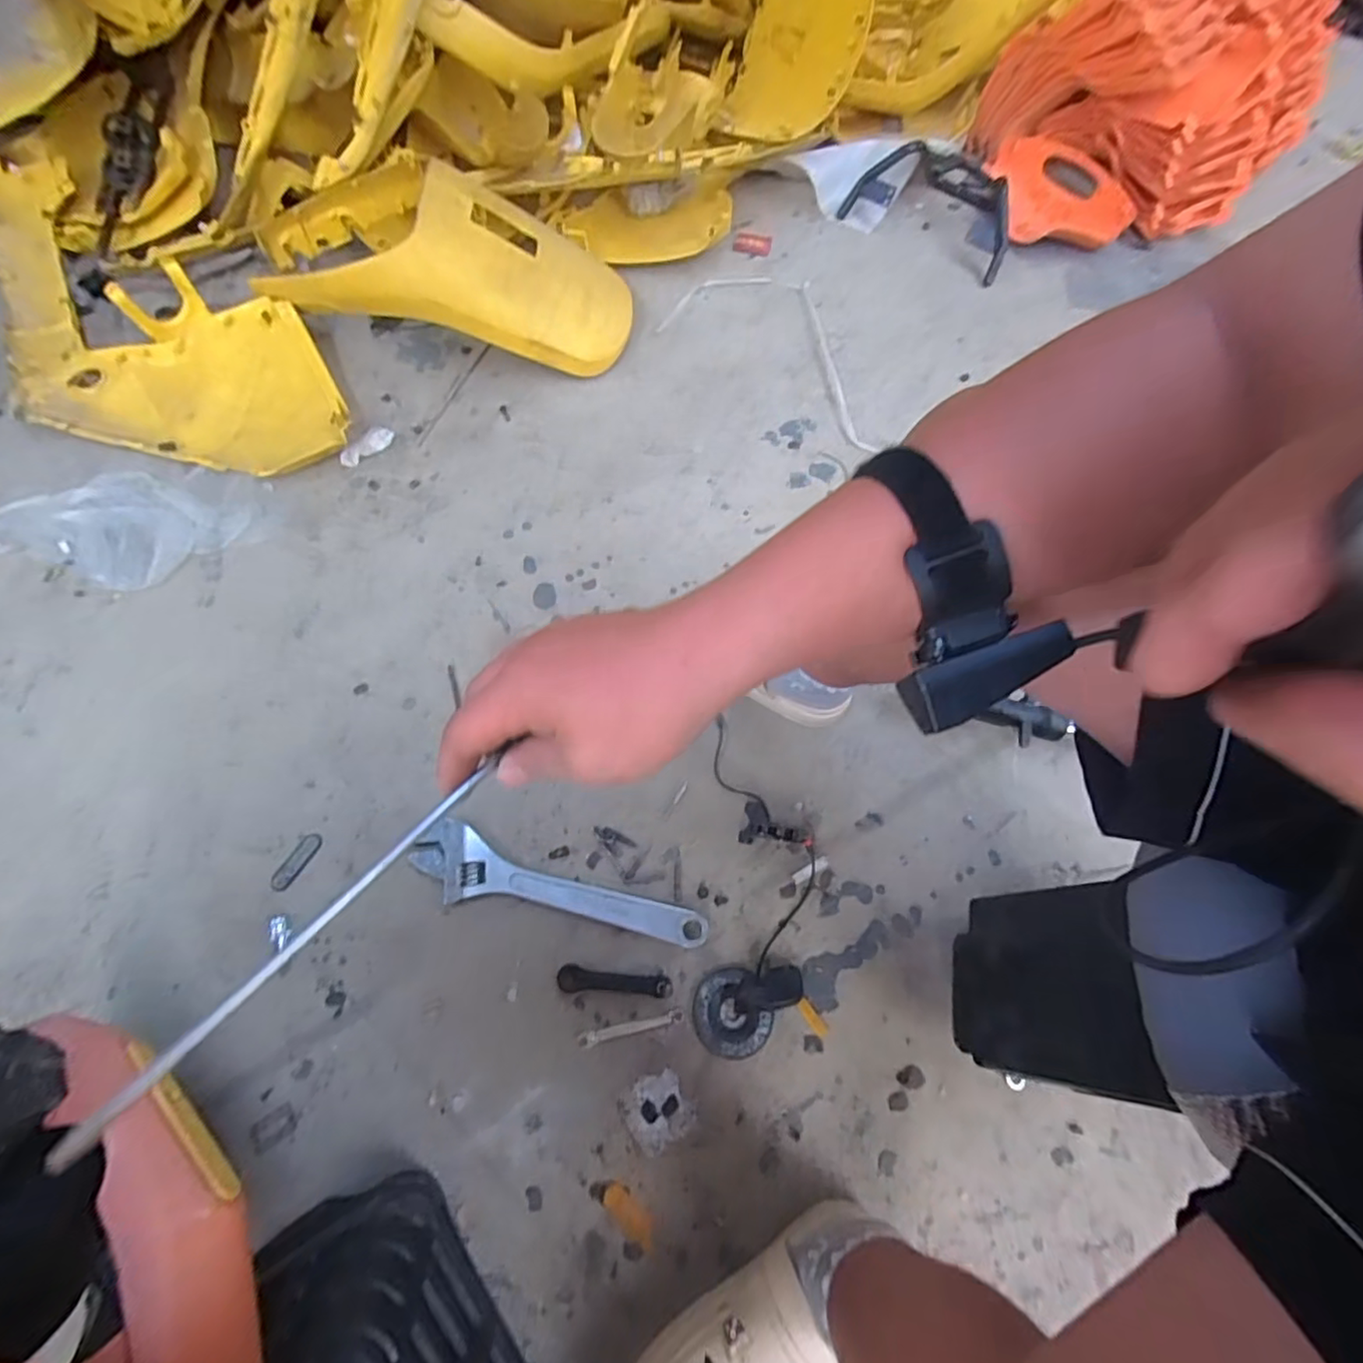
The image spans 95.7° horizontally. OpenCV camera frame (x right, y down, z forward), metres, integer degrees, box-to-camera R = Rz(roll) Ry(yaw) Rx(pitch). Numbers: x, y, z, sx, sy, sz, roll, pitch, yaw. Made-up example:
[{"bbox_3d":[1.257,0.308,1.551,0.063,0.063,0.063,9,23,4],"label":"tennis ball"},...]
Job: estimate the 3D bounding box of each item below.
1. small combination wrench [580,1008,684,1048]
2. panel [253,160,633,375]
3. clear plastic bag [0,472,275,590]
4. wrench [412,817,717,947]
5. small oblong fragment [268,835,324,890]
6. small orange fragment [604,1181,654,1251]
[{"bbox_3d":[-0.055,0.376,0.670,0.112,0.004,0.015,-10,69,-7],"label":"small combination wrench"},{"bbox_3d":[-0.375,-0.659,0.985,0.576,0.203,0.236,2,66,-2],"label":"panel"},{"bbox_3d":[-0.812,-0.224,0.892,0.393,0.018,0.170,13,68,3],"label":"clear plastic bag"},{"bbox_3d":[-0.144,0.250,0.713,0.341,0.021,0.075,19,68,5],"label":"wrench"},{"bbox_3d":[-0.454,0.213,0.728,0.026,0.004,0.068,25,69,8],"label":"small oblong fragment"},{"bbox_3d":[-0.051,0.527,0.611,0.064,0.004,0.023,42,72,14],"label":"small orange fragment"}]

